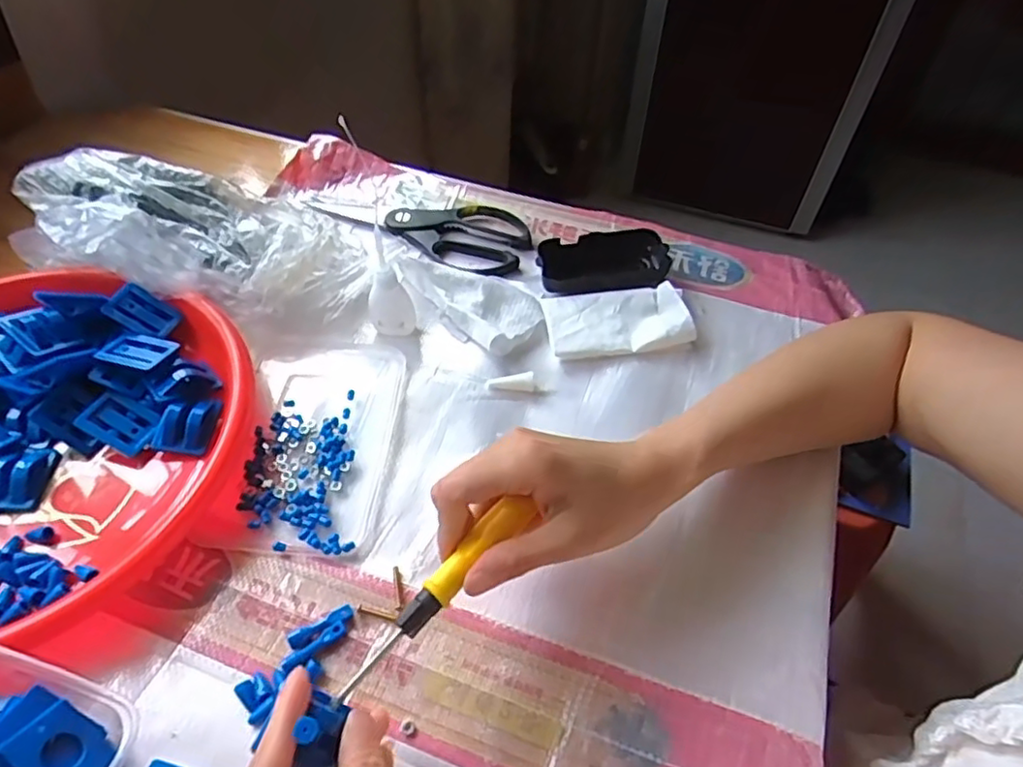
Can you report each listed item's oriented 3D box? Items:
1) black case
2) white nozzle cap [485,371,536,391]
[{"bbox_3d":[0.079,-0.106,0.540,0.112,0.020,0.059,-8,52,-7],"label":"black case"},{"bbox_3d":[-0.001,-0.002,0.468,0.036,0.010,0.012,0,51,0],"label":"white nozzle cap"}]

